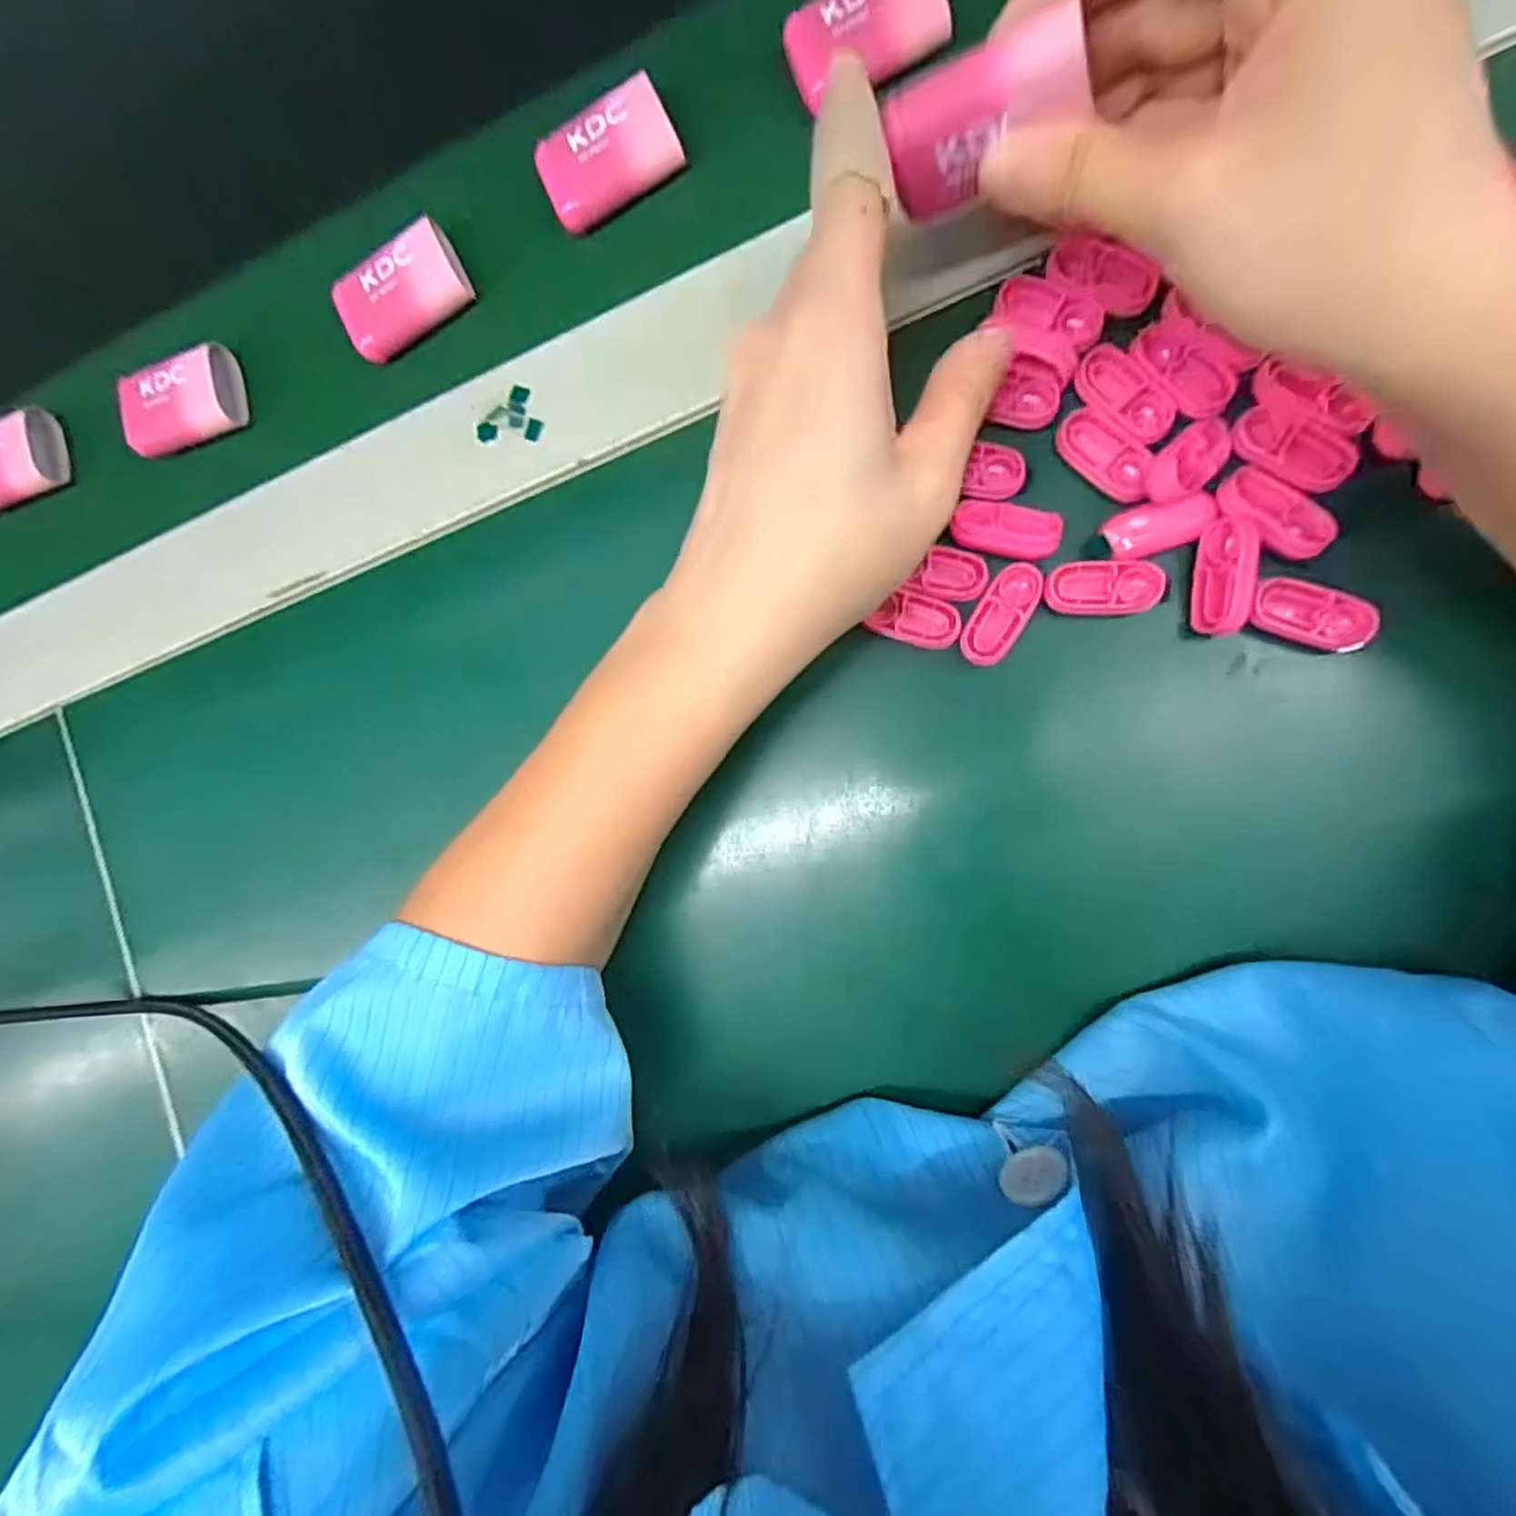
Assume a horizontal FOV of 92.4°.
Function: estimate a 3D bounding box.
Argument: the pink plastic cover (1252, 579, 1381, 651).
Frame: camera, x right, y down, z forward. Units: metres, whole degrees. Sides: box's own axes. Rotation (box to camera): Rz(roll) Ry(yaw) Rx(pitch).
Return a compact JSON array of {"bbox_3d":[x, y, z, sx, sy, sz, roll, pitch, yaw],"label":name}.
[{"bbox_3d":[0.164,-0.042,0.215,0.033,0.005,0.017,20,99,4],"label":"pink plastic cover"}]

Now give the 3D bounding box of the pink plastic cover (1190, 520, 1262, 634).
[{"bbox_3d":[0.140,-0.054,0.217,0.012,0.009,0.033,2,98,6],"label":"pink plastic cover"}]

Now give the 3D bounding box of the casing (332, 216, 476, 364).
[{"bbox_3d":[-0.138,-0.181,0.282,0.051,0.013,0.032,-29,93,9],"label":"casing"}]

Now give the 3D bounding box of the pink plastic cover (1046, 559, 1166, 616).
[{"bbox_3d":[0.108,-0.053,0.227,0.033,0.004,0.016,0,97,7],"label":"pink plastic cover"}]

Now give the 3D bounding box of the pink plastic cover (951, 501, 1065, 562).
[{"bbox_3d":[0.079,-0.073,0.230,0.033,0.004,0.016,14,99,5],"label":"pink plastic cover"}]

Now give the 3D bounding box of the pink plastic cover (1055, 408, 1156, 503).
[{"bbox_3d":[0.108,-0.095,0.225,0.032,0.009,0.017,39,100,0],"label":"pink plastic cover"}]

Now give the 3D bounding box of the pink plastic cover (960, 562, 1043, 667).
[{"bbox_3d":[0.078,-0.046,0.233,0.015,0.004,0.034,29,100,2],"label":"pink plastic cover"}]

